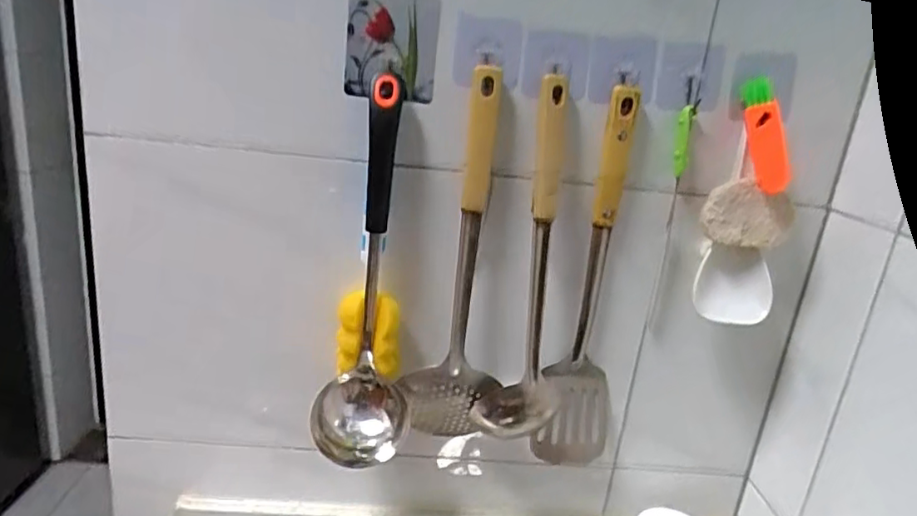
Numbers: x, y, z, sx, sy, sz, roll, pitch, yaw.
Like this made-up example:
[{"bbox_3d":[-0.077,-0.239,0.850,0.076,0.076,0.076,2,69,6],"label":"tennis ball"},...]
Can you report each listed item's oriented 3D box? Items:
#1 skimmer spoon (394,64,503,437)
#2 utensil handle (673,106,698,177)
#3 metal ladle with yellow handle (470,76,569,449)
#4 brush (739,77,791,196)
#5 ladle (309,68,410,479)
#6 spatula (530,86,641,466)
[{"bbox_3d":[0.008,0.009,0.549,0.082,0.344,0.066,10,18,12],"label":"skimmer spoon"},{"bbox_3d":[0.199,-0.103,0.531,0.013,0.059,0.016,14,18,21],"label":"utensil handle"},{"bbox_3d":[0.071,0.012,0.533,0.070,0.325,0.060,10,18,12],"label":"metal ladle with yellow handle"},{"bbox_3d":[0.261,-0.104,0.511,0.028,0.097,0.014,-10,2,43],"label":"brush"},{"bbox_3d":[-0.075,0.017,0.509,0.082,0.313,0.081,4,17,-7],"label":"ladle"},{"bbox_3d":[0.126,0.037,0.549,0.089,0.374,0.054,3,18,-13],"label":"spatula"}]

